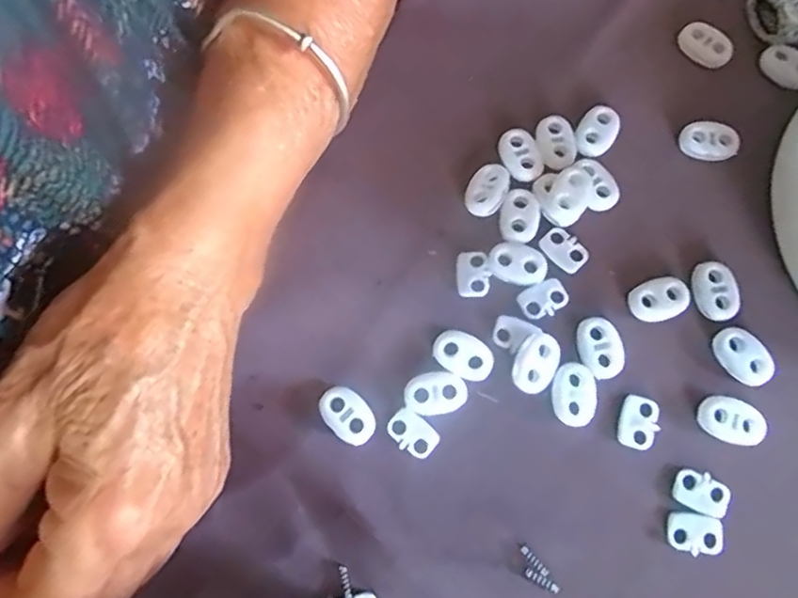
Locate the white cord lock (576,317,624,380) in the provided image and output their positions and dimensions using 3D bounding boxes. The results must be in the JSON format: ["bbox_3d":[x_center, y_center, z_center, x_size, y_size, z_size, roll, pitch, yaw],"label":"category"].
[{"bbox_3d":[0.074,0.018,0.220,0.015,0.004,0.023,-16,76,-3],"label":"white cord lock"}]

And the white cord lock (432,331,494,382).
[{"bbox_3d":[0.024,0.021,0.219,0.023,0.005,0.014,24,78,7],"label":"white cord lock"}]

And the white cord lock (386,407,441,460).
[{"bbox_3d":[0.005,0.049,0.215,0.019,0.004,0.013,41,80,10],"label":"white cord lock"}]

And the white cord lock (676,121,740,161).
[{"bbox_3d":[0.125,-0.063,0.239,0.022,0.006,0.014,5,76,3],"label":"white cord lock"}]

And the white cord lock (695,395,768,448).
[{"bbox_3d":[0.119,0.043,0.212,0.021,0.006,0.015,16,77,5],"label":"white cord lock"}]

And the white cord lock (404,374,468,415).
[{"bbox_3d":[0.013,0.035,0.218,0.023,0.004,0.014,-8,76,-1],"label":"white cord lock"}]

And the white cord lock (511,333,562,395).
[{"bbox_3d":[0.050,0.024,0.218,0.016,0.006,0.021,33,79,9],"label":"white cord lock"}]

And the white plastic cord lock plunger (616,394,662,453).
[{"bbox_3d":[0.087,0.045,0.214,0.014,0.004,0.019,21,77,6],"label":"white plastic cord lock plunger"}]

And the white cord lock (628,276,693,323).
[{"bbox_3d":[0.098,0.000,0.224,0.021,0.005,0.015,-19,76,-3],"label":"white cord lock"}]

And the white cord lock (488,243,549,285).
[{"bbox_3d":[0.046,-0.013,0.229,0.022,0.004,0.015,18,77,6],"label":"white cord lock"}]

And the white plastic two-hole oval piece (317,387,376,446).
[{"bbox_3d":[-0.019,0.043,0.217,0.015,0.004,0.022,-43,79,-9],"label":"white plastic two-hole oval piece"}]

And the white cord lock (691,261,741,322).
[{"bbox_3d":[0.119,-0.003,0.222,0.015,0.004,0.022,-8,76,-1],"label":"white cord lock"}]

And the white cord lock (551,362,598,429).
[{"bbox_3d":[0.064,0.035,0.216,0.016,0.005,0.023,0,76,2],"label":"white cord lock"}]

